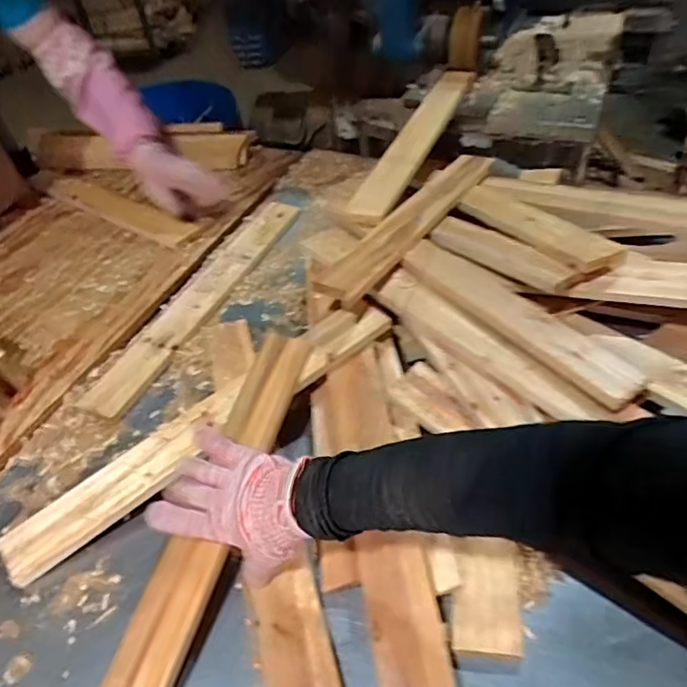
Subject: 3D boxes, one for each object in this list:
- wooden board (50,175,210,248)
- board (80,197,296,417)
[{"bbox_3d":[-0.430,-0.269,1.038,0.412,0.026,0.074,26,54,28],"label":"wooden board"},{"bbox_3d":[-0.210,-0.087,0.846,0.065,0.020,0.500,16,50,20],"label":"board"}]

